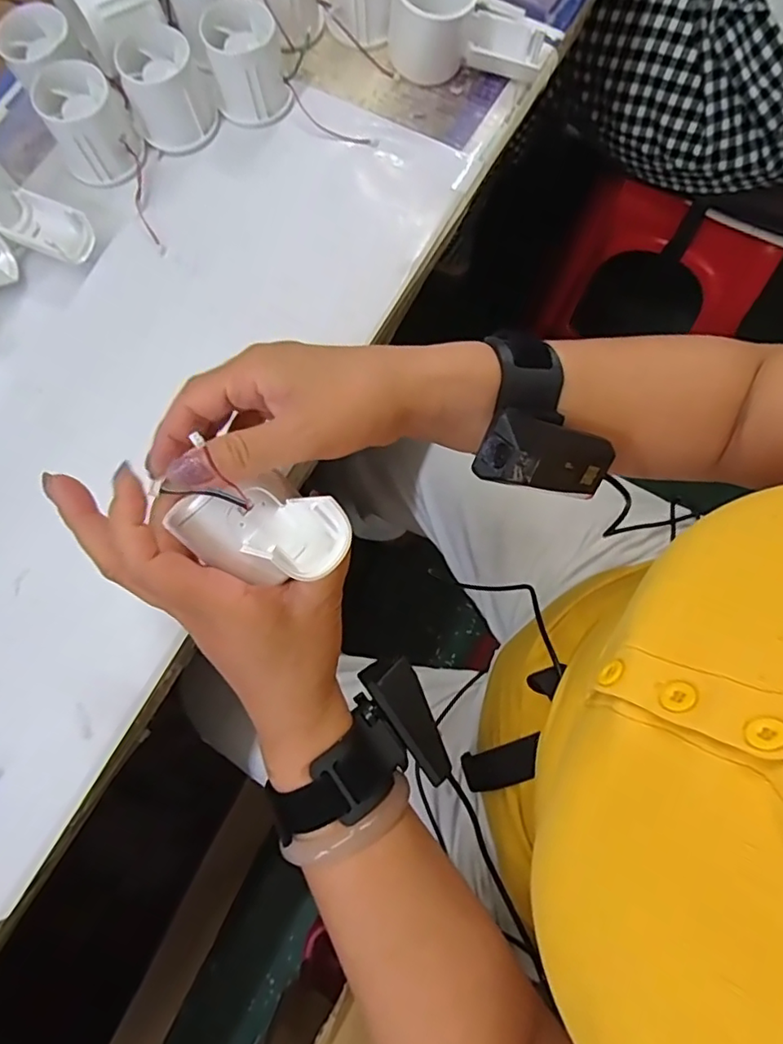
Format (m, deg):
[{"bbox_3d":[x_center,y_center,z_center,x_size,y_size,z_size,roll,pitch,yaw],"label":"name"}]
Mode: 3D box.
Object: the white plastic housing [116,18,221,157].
[{"bbox_3d":[-0.159,-0.310,0.402,0.058,0.045,0.059,0,77,1],"label":"white plastic housing"}]

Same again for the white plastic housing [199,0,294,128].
[{"bbox_3d":[-0.103,-0.329,0.404,0.053,0.048,0.056,-13,77,-2],"label":"white plastic housing"}]

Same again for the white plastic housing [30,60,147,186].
[{"bbox_3d":[-0.213,-0.281,0.400,0.059,0.049,0.060,0,77,1],"label":"white plastic housing"}]

